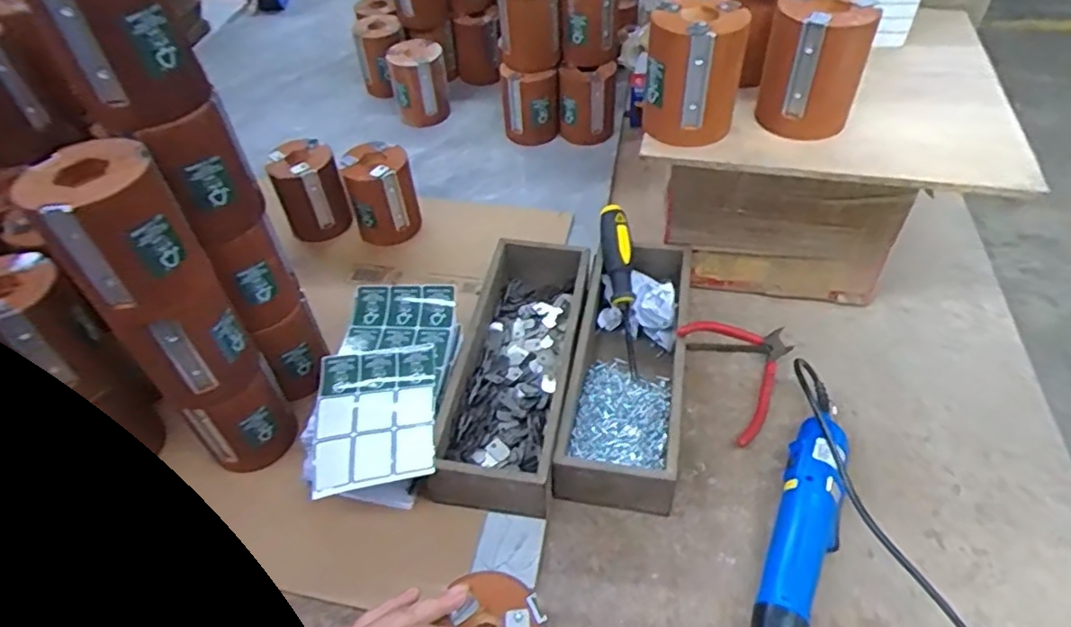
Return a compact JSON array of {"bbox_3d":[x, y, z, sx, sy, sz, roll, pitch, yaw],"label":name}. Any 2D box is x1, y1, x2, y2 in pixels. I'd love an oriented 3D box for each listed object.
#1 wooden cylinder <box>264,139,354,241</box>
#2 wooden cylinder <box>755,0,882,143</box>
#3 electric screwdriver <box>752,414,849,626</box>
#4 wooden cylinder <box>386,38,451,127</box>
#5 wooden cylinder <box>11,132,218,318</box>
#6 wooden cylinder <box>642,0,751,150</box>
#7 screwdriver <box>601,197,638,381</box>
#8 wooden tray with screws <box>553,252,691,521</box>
[{"bbox_3d":[-0.280,-0.152,0.809,0.079,0.108,0.077,-19,49,-13],"label":"wooden cylinder"},{"bbox_3d":[0.238,-0.213,0.549,0.081,0.099,0.069,15,50,17],"label":"wooden cylinder"},{"bbox_3d":[0.206,0.191,0.498,0.049,0.044,0.240,15,50,19],"label":"electric screwdriver"},{"bbox_3d":[-0.174,-0.346,0.965,0.083,0.097,0.071,-12,48,-8],"label":"wooden cylinder"},{"bbox_3d":[-0.280,-0.054,0.437,0.078,0.100,0.073,-32,51,-22],"label":"wooden cylinder"},{"bbox_3d":[0.135,-0.207,0.551,0.081,0.098,0.074,7,49,10],"label":"wooden cylinder"},{"bbox_3d":[0.090,-0.027,0.666,0.030,0.025,0.180,-6,78,1],"label":"screwdriver"},{"bbox_3d":[0.090,0.048,0.622,0.100,0.069,0.279,5,48,11],"label":"wooden tray with screws"}]

